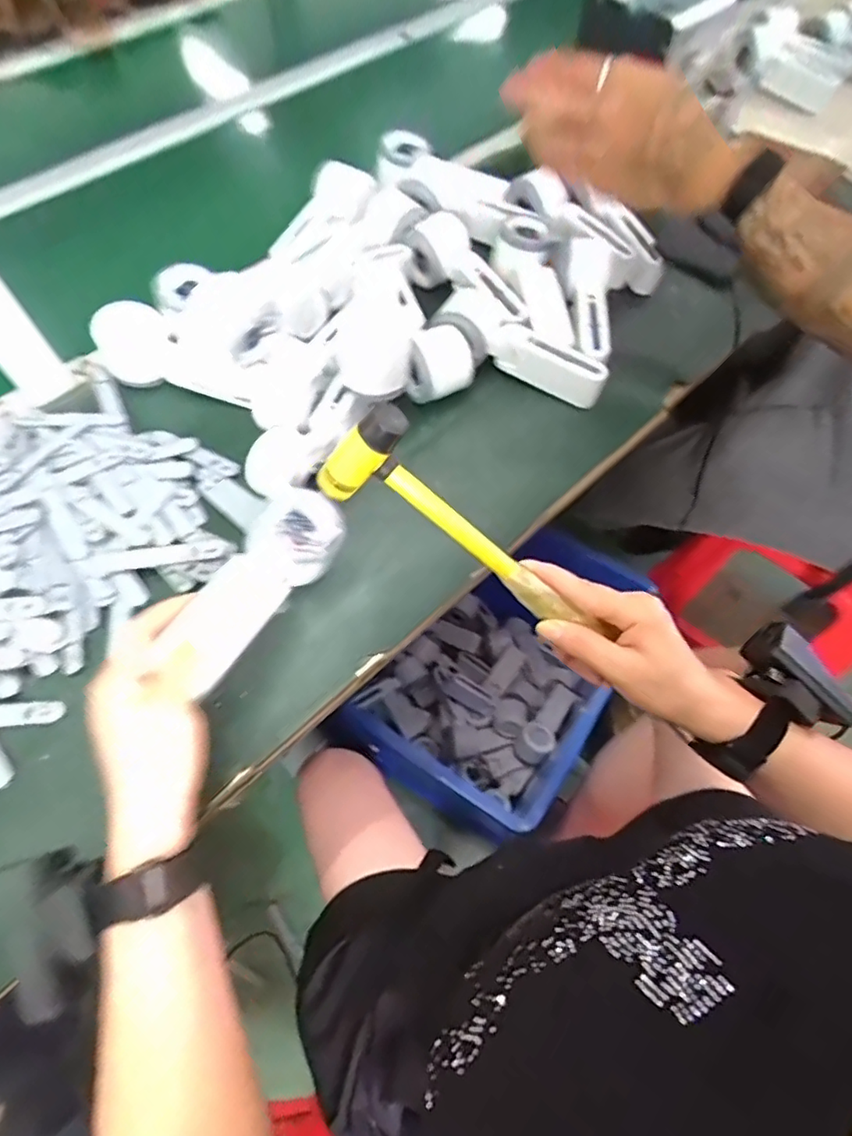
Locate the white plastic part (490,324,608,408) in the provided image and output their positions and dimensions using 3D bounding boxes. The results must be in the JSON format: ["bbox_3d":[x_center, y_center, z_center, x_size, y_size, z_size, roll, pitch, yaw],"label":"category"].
[{"bbox_3d":[0.113,-0.189,0.545,0.109,0.040,0.024,33,66,18],"label":"white plastic part"}]

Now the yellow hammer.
[{"bbox_3d":[0.027,-0.015,0.348,0.189,0.058,0.033,37,63,-16],"label":"yellow hammer"}]

